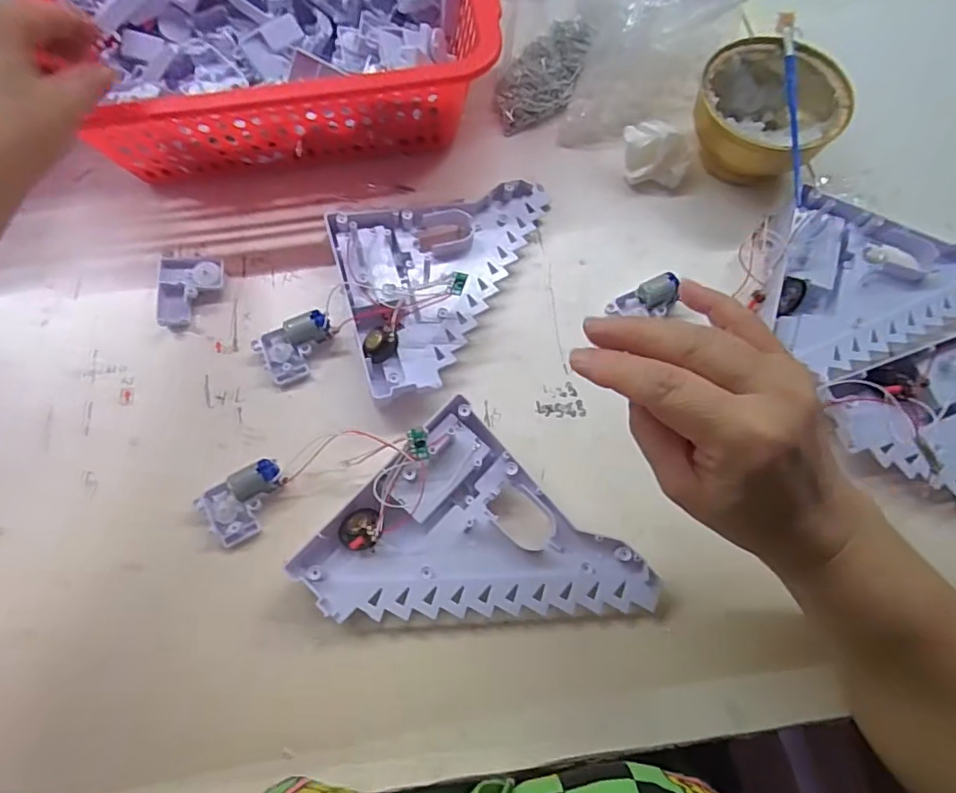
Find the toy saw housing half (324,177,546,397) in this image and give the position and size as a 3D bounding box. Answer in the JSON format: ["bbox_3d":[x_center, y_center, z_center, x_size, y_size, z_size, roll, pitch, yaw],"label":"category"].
[{"bbox_3d":[-0.012,-0.076,0.366,0.149,0.031,0.130,-17,74,-6],"label":"toy saw housing half"}]

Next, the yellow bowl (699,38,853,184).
[{"bbox_3d":[0.202,-0.199,0.391,0.095,0.052,0.093,0,73,-1],"label":"yellow bowl"}]

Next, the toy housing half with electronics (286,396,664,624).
[{"bbox_3d":[-0.002,0.096,0.300,0.150,0.022,0.134,44,77,11],"label":"toy housing half with electronics"}]

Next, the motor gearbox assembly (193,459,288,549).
[{"bbox_3d":[-0.135,0.062,0.318,0.051,0.021,0.034,-29,76,-9],"label":"motor gearbox assembly"}]

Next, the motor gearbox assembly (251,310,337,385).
[{"bbox_3d":[-0.117,-0.031,0.354,0.050,0.021,0.033,-23,75,-7],"label":"motor gearbox assembly"}]

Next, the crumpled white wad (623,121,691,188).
[{"bbox_3d":[0.130,-0.176,0.396,0.049,0.032,0.034,7,73,1],"label":"crumpled white wad"}]

